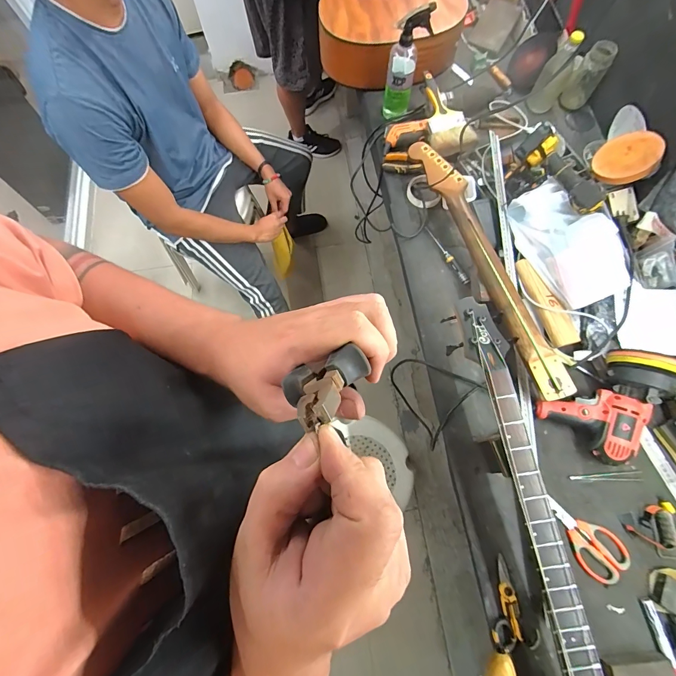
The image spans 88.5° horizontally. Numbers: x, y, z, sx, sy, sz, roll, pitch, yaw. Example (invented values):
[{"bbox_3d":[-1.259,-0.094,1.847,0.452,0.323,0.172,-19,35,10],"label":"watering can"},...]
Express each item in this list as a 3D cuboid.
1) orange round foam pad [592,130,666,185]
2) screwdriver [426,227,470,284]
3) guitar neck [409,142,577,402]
[{"bbox_3d":[0.658,-0.412,0.791,0.121,0.020,0.118,11,80,47],"label":"orange round foam pad"},{"bbox_3d":[0.254,-0.196,0.815,0.021,0.016,0.170,-29,74,-8],"label":"screwdriver"},{"bbox_3d":[0.306,-0.179,0.742,0.076,0.038,0.646,-19,73,-5],"label":"guitar neck"}]

